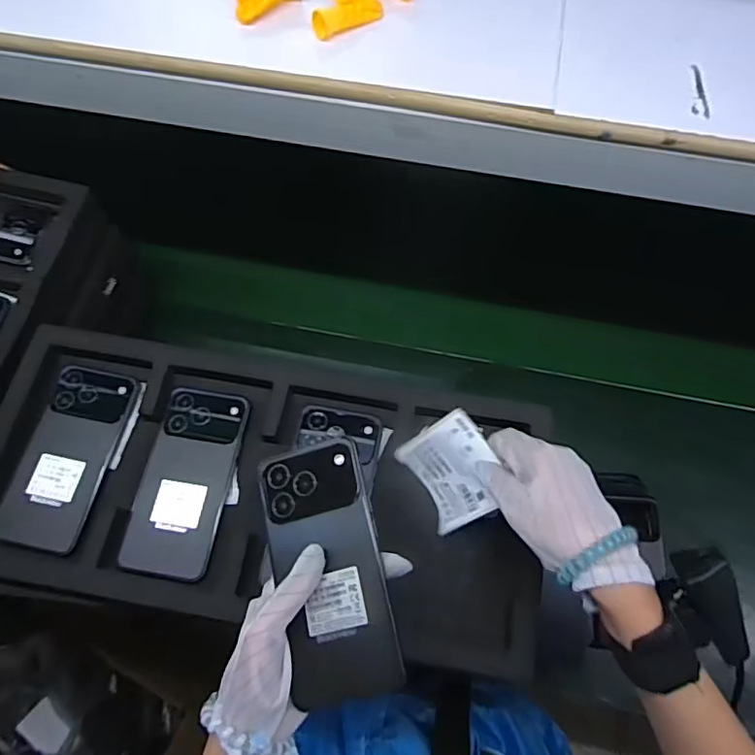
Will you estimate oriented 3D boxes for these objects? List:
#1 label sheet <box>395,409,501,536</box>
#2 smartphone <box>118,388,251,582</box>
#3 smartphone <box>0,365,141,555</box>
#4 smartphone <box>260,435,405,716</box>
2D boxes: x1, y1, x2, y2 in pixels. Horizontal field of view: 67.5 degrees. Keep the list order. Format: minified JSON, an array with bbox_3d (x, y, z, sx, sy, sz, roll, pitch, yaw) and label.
[{"bbox_3d":[0.062,0.077,0.460,0.081,0.072,0.014,56,31,4],"label":"label sheet"},{"bbox_3d":[-0.165,0.088,0.490,0.074,0.010,0.160,10,67,4],"label":"smartphone"},{"bbox_3d":[-0.270,0.068,0.495,0.075,0.013,0.159,10,67,4],"label":"smartphone"},{"bbox_3d":[-0.034,0.123,0.375,0.073,0.007,0.161,-19,69,8],"label":"smartphone"}]

